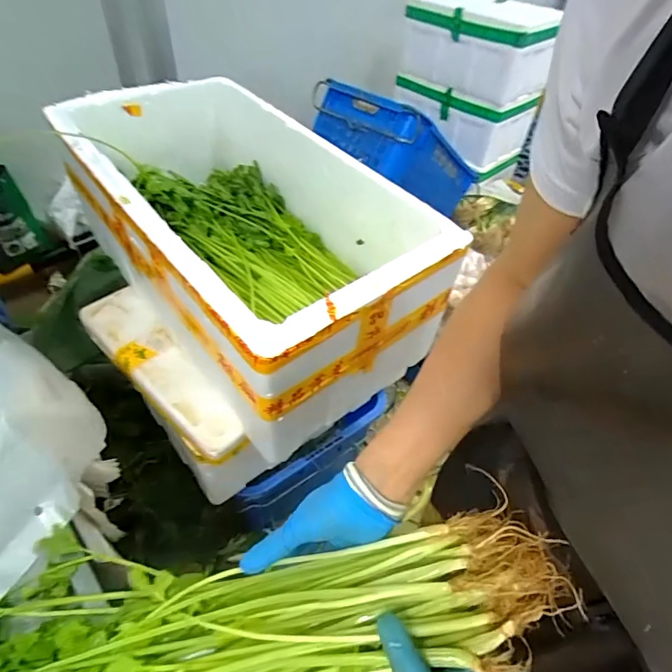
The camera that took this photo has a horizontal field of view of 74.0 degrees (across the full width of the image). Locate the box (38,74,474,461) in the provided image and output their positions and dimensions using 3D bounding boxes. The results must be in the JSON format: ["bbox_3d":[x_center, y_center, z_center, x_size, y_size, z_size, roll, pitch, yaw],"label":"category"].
[{"bbox_3d":[-0.179,-0.217,0.808,0.382,0.232,0.724,-30,58,-29],"label":"box"}]

